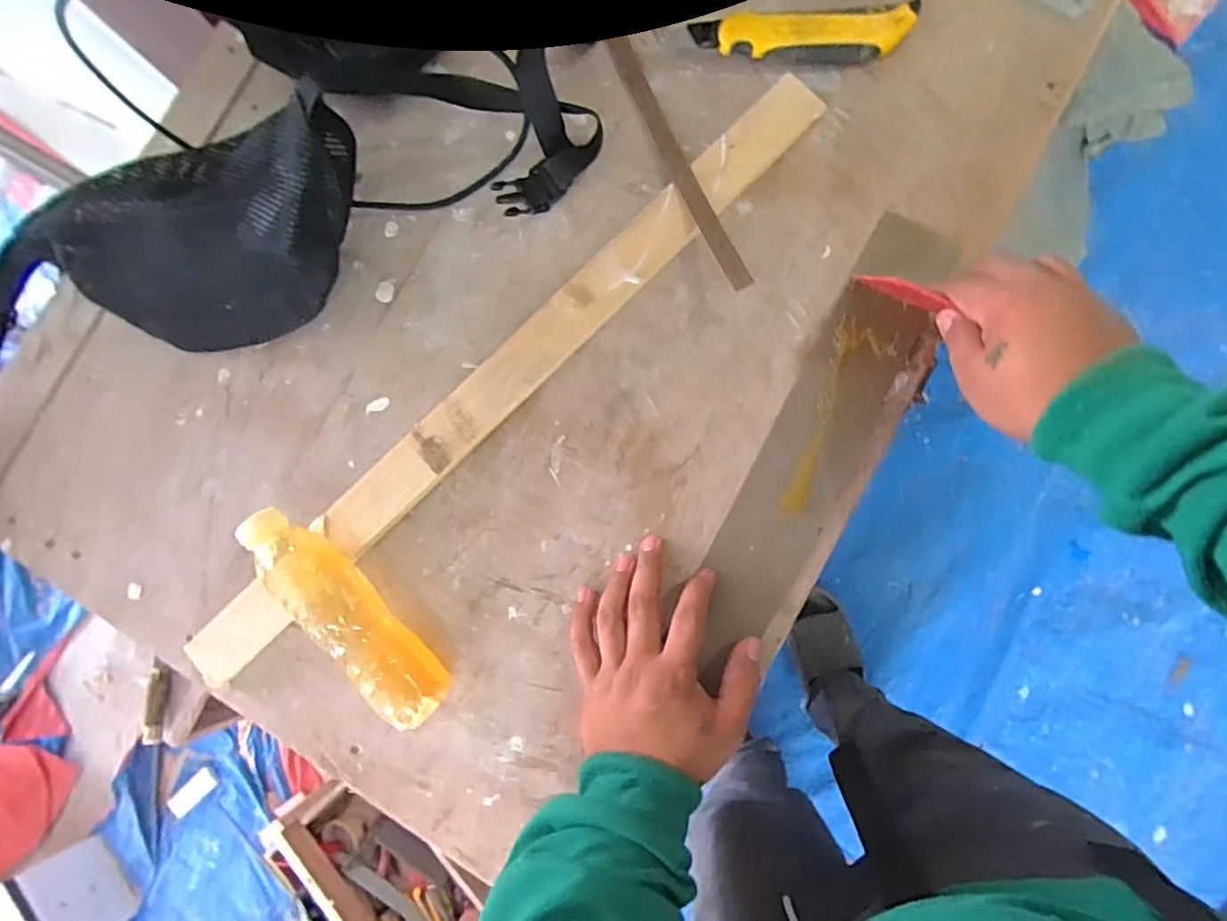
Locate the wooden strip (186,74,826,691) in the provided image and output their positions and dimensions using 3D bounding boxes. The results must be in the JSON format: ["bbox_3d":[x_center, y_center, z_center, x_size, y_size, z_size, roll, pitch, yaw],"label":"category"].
[{"bbox_3d":[-0.083,-0.057,0.466,0.612,0.017,0.040,-44,81,0],"label":"wooden strip"}]

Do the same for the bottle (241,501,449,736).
[{"bbox_3d":[-0.184,0.107,0.436,0.041,0.056,0.176,-43,81,0],"label":"bottle"}]

